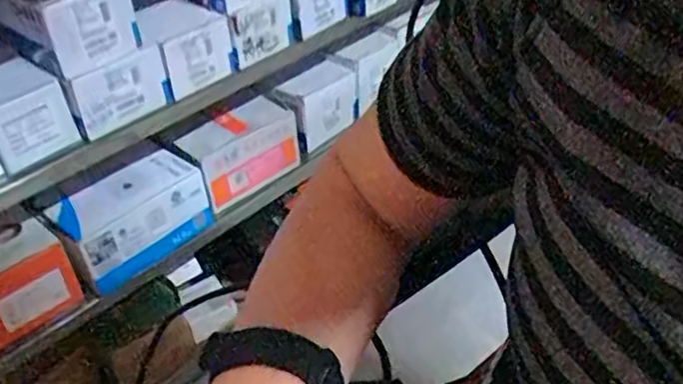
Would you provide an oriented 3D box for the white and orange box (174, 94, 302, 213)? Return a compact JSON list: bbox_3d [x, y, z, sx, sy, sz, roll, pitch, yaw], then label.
[{"bbox_3d":[-0.159,-0.063,0.994,0.085,0.108,0.182,27,48,32],"label":"white and orange box"}]

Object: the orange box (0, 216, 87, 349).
[{"bbox_3d":[-0.418,0.123,0.795,0.161,0.102,0.080,-30,46,-30],"label":"orange box"}]

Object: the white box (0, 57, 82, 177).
[{"bbox_3d":[-0.362,-0.092,0.731,0.086,0.087,0.083,-30,46,-29],"label":"white box"}]

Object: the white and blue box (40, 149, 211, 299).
[{"bbox_3d":[-0.281,0.037,0.892,0.184,0.111,0.082,-33,48,-32],"label":"white and blue box"}]

